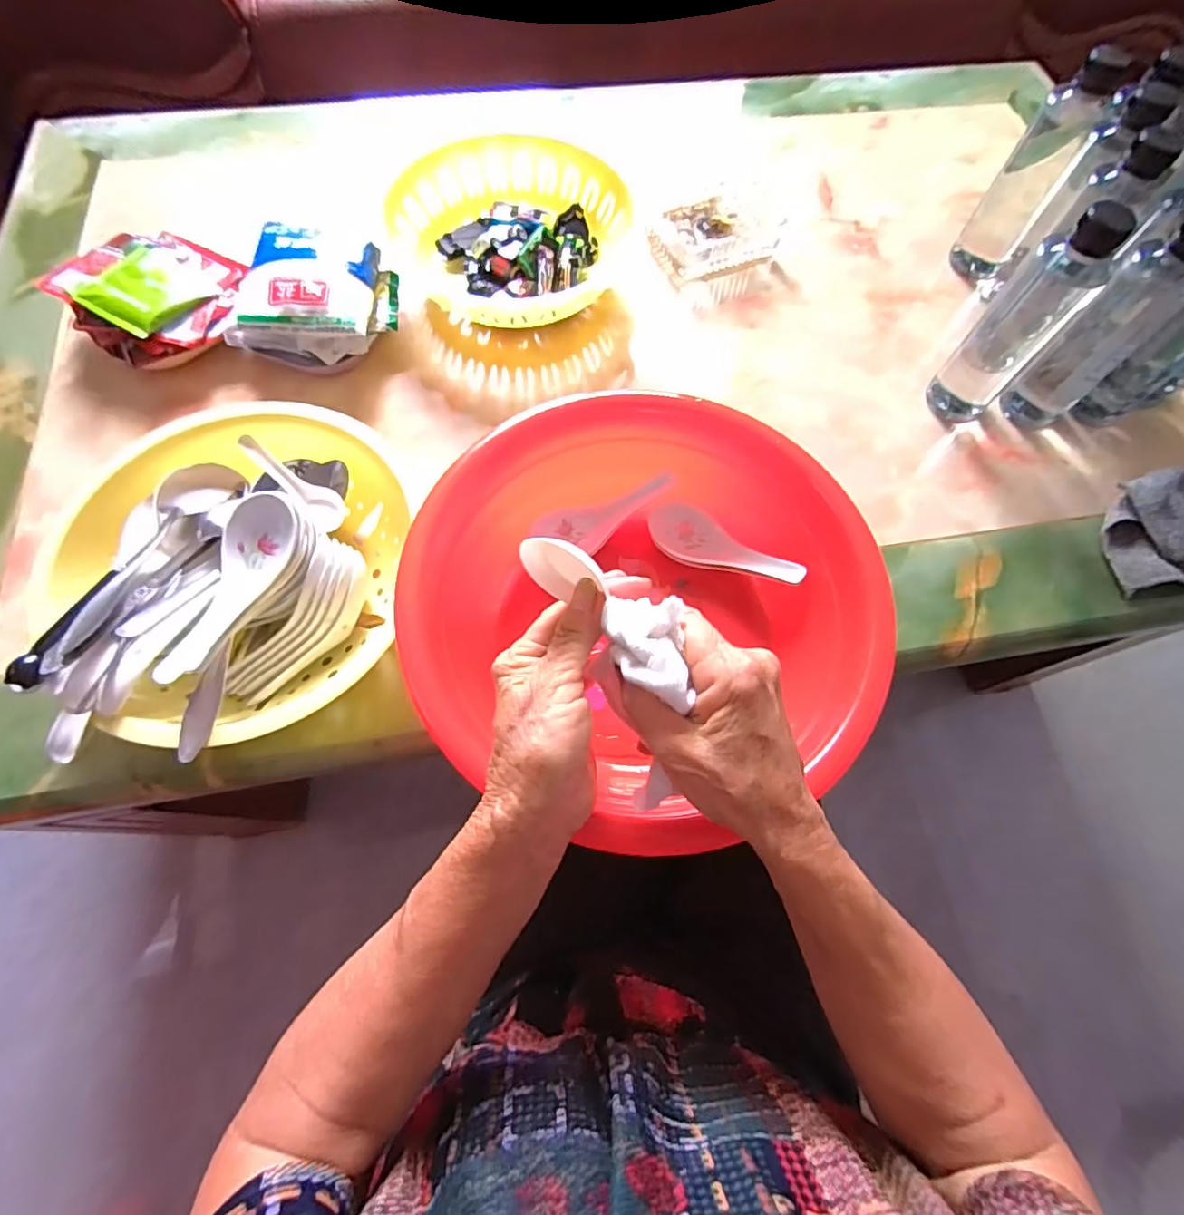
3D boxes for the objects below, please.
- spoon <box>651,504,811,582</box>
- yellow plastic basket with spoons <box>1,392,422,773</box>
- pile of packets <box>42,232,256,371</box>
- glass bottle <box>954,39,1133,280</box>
[{"bbox_3d":[0.101,-0.049,0.435,0.124,0.031,0.044,27,68,29],"label":"spoon"},{"bbox_3d":[-0.256,-0.029,0.409,0.223,0.084,0.254,0,68,-3],"label":"yellow plastic basket with spoons"},{"bbox_3d":[-0.389,-0.280,0.520,0.136,0.054,0.135,30,70,9],"label":"pile of packets"},{"bbox_3d":[0.404,-0.394,0.531,0.053,0.172,0.055,32,70,10],"label":"glass bottle"}]

